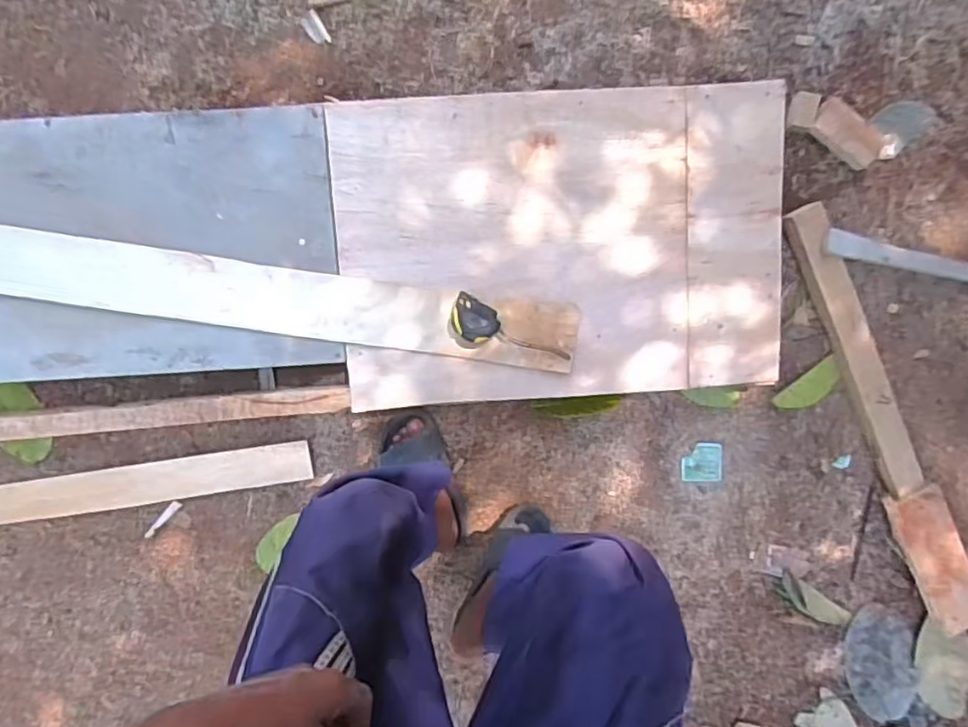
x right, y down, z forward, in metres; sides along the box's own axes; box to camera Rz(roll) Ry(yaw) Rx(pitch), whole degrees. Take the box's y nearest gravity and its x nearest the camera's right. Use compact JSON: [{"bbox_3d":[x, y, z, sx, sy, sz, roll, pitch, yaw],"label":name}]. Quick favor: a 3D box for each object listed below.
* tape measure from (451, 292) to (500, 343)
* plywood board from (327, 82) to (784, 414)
[{"bbox_3d":[-0.016,-0.068,0.985,0.082,0.039,0.067,29,95,-5],"label":"tape measure"},{"bbox_3d":[0.126,-0.184,0.998,0.708,0.015,0.482,-3,97,-2],"label":"plywood board"}]

